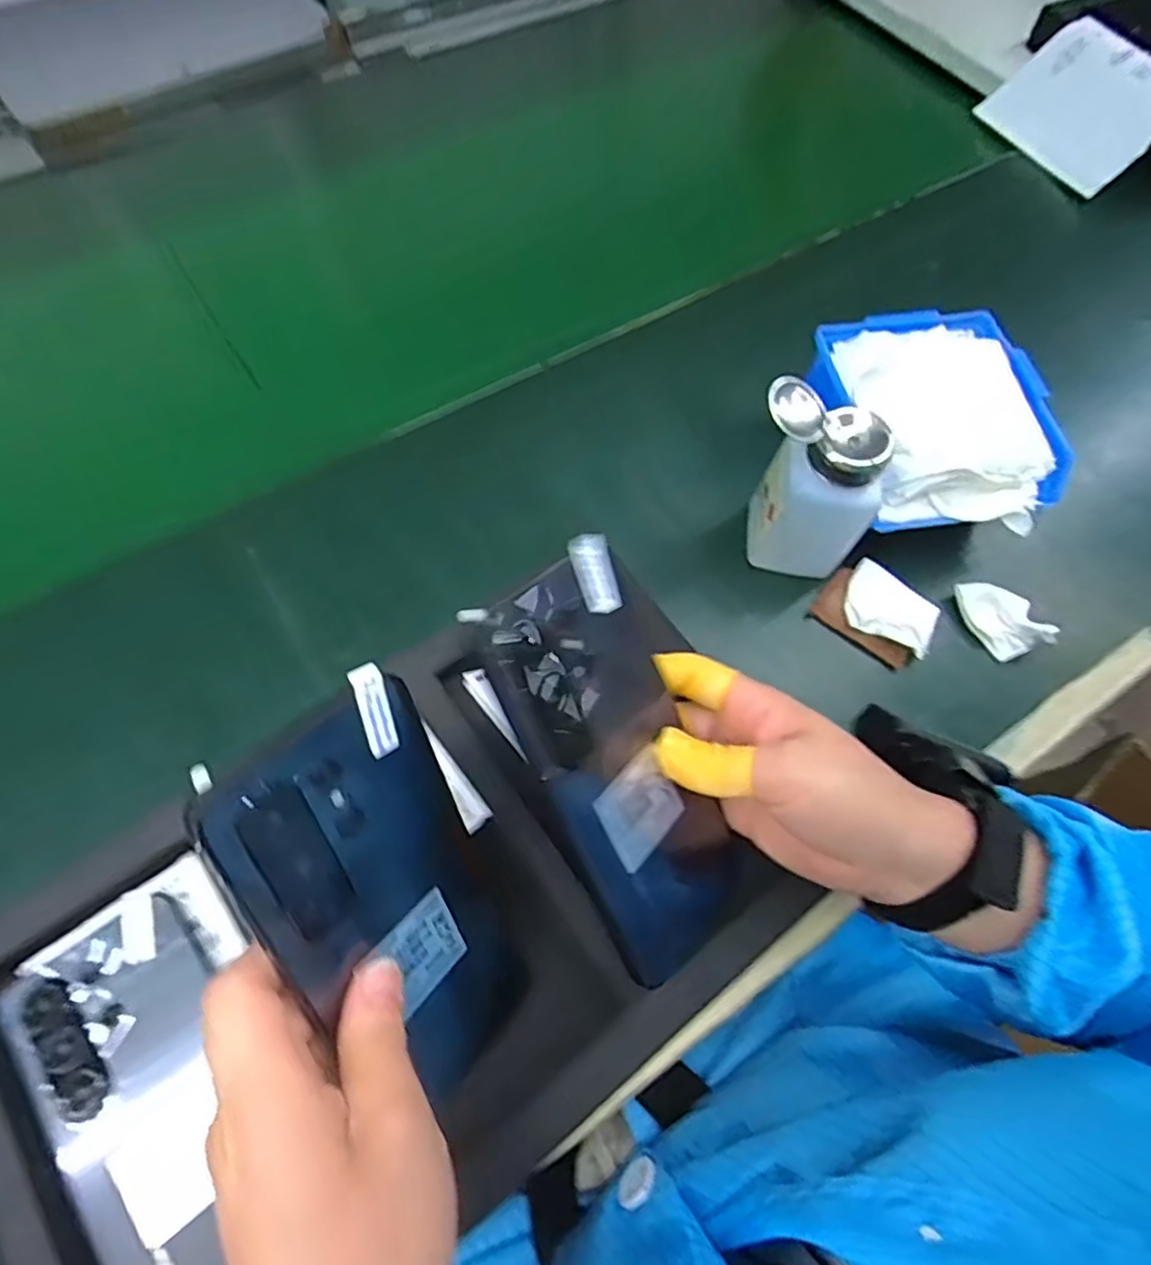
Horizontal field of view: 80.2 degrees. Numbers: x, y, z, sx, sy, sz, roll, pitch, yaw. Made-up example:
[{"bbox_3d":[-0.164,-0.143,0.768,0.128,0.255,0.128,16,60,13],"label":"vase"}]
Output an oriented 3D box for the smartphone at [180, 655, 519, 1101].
[{"bbox_3d":[-0.066,0.100,0.245,0.016,0.165,0.075,6,34,37],"label":"smartphone"}]

